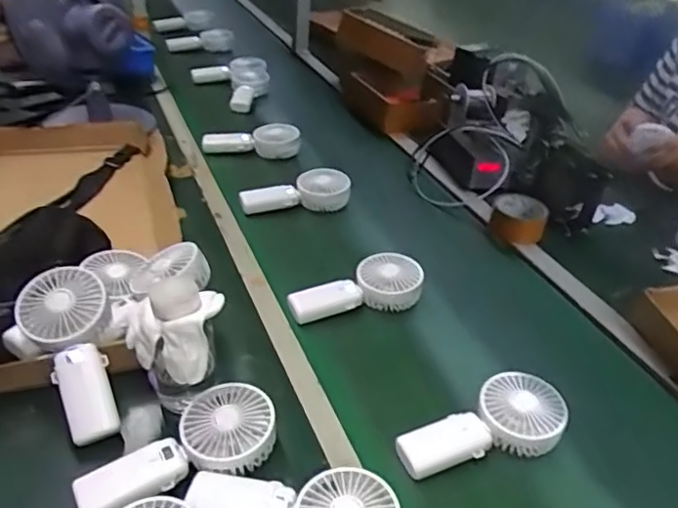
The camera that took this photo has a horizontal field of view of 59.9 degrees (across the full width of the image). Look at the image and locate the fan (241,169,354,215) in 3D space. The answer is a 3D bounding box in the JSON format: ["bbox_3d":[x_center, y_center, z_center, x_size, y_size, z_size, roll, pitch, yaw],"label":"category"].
[{"bbox_3d":[-0.077,-0.098,1.015,0.189,0.060,0.073,-8,36,-16],"label":"fan"}]

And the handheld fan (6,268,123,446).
[{"bbox_3d":[-0.282,0.107,0.609,0.105,0.053,0.190,-16,64,-25],"label":"handheld fan"}]

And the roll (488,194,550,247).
[{"bbox_3d":[0.301,-0.056,0.992,0.091,0.052,0.092,15,36,16],"label":"roll"}]

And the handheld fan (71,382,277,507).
[{"bbox_3d":[-0.150,0.180,0.550,0.181,0.038,0.083,-15,38,-24],"label":"handheld fan"}]

